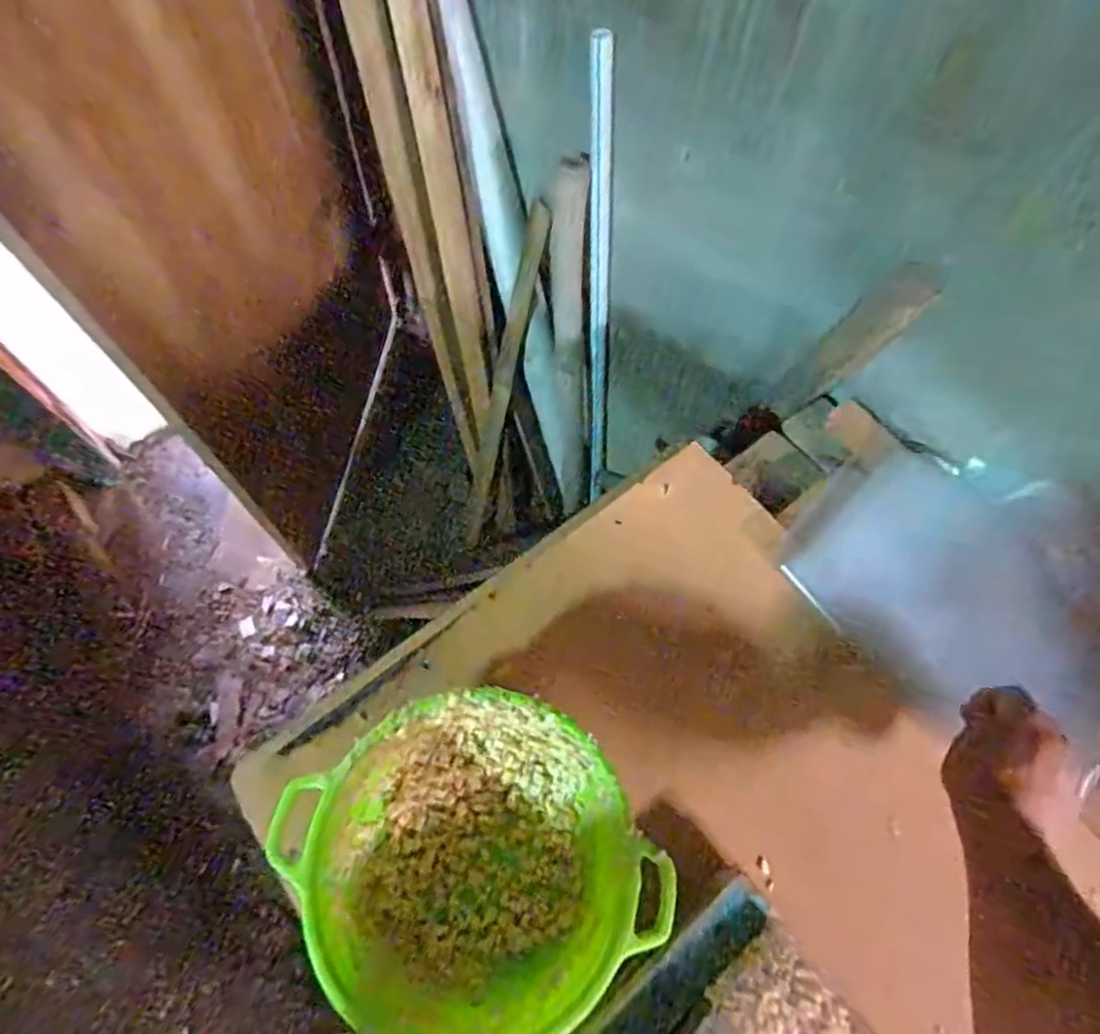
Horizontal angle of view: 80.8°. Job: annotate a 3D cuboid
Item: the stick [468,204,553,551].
[{"bbox_3d":[-0.096,-0.232,1.282,0.045,0.778,0.045,27,44,9],"label":"stick"}]

